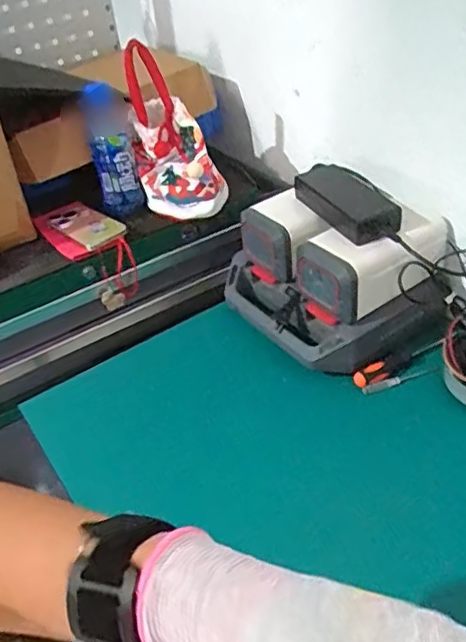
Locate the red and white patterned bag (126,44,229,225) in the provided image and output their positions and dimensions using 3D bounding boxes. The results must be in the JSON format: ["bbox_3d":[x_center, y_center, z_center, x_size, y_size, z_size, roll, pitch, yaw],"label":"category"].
[{"bbox_3d":[-0.107,-0.294,0.955,0.110,0.274,0.090,-24,5,-21],"label":"red and white patterned bag"}]

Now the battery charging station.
[{"bbox_3d":[0.154,-0.084,0.872,0.252,0.173,0.282,-22,41,-19],"label":"battery charging station"}]

